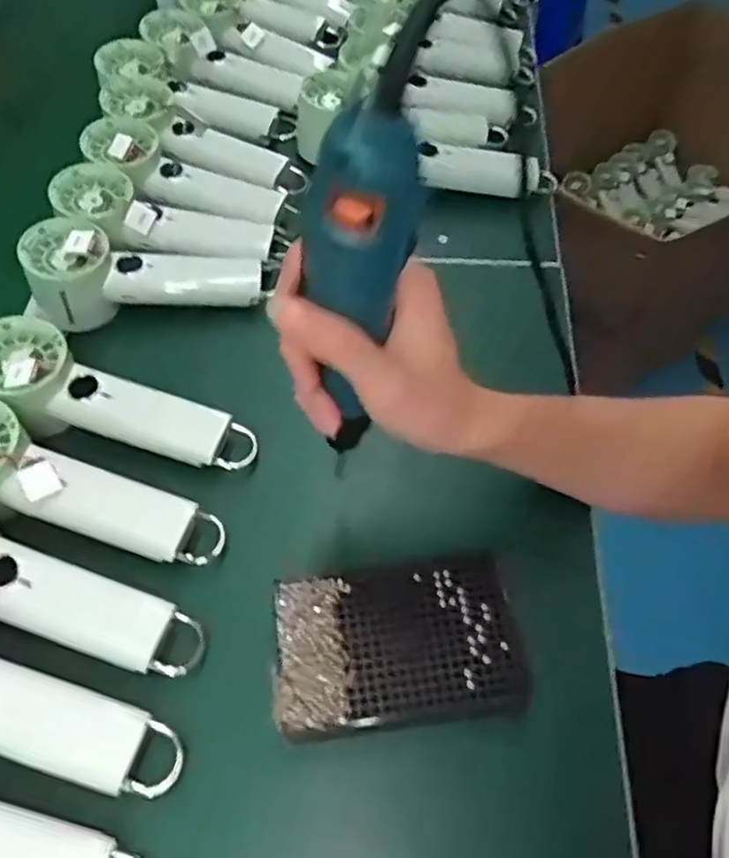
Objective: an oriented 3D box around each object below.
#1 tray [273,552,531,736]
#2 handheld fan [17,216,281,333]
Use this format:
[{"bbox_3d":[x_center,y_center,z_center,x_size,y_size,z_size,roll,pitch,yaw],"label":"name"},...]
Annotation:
[{"bbox_3d":[0.019,0.124,0.402,0.138,0.024,0.092,-8,57,-4],"label":"tray"},{"bbox_3d":[-0.167,-0.127,0.541,0.177,0.055,0.065,-3,56,-1],"label":"handheld fan"}]

